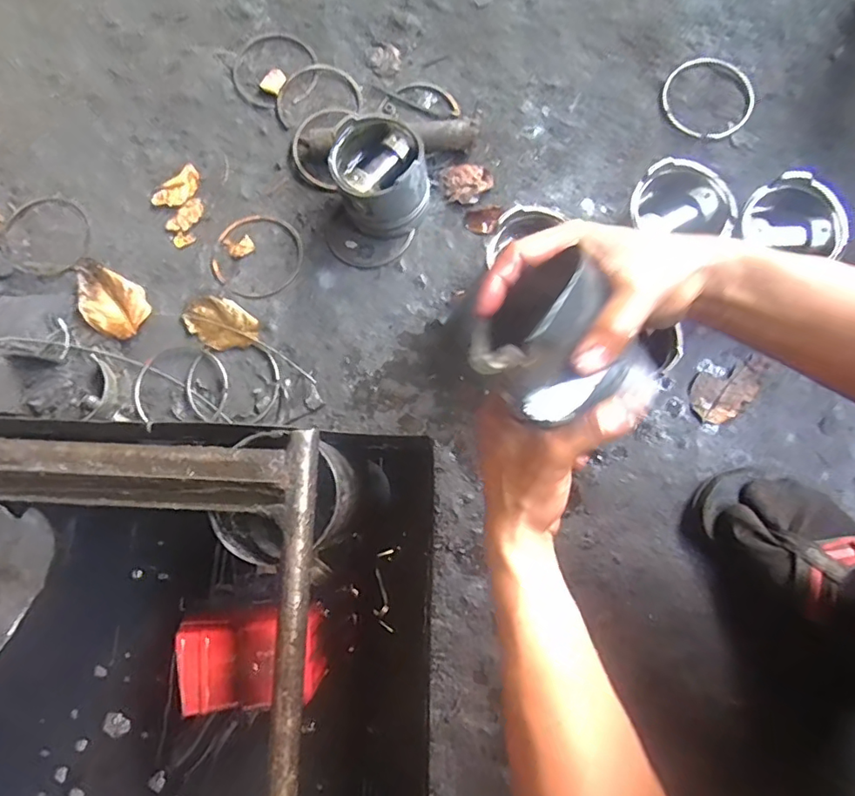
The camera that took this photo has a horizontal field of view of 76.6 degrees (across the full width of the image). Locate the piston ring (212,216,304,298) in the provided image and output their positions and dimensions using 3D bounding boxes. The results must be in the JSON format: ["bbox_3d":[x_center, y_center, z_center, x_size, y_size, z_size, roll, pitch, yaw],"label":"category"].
[{"bbox_3d":[-0.187,-0.158,0.598,0.098,0.005,0.099,0,80,1],"label":"piston ring"}]

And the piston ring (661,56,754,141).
[{"bbox_3d":[0.319,-0.341,0.613,0.099,0.008,0.100,-1,81,7],"label":"piston ring"}]

